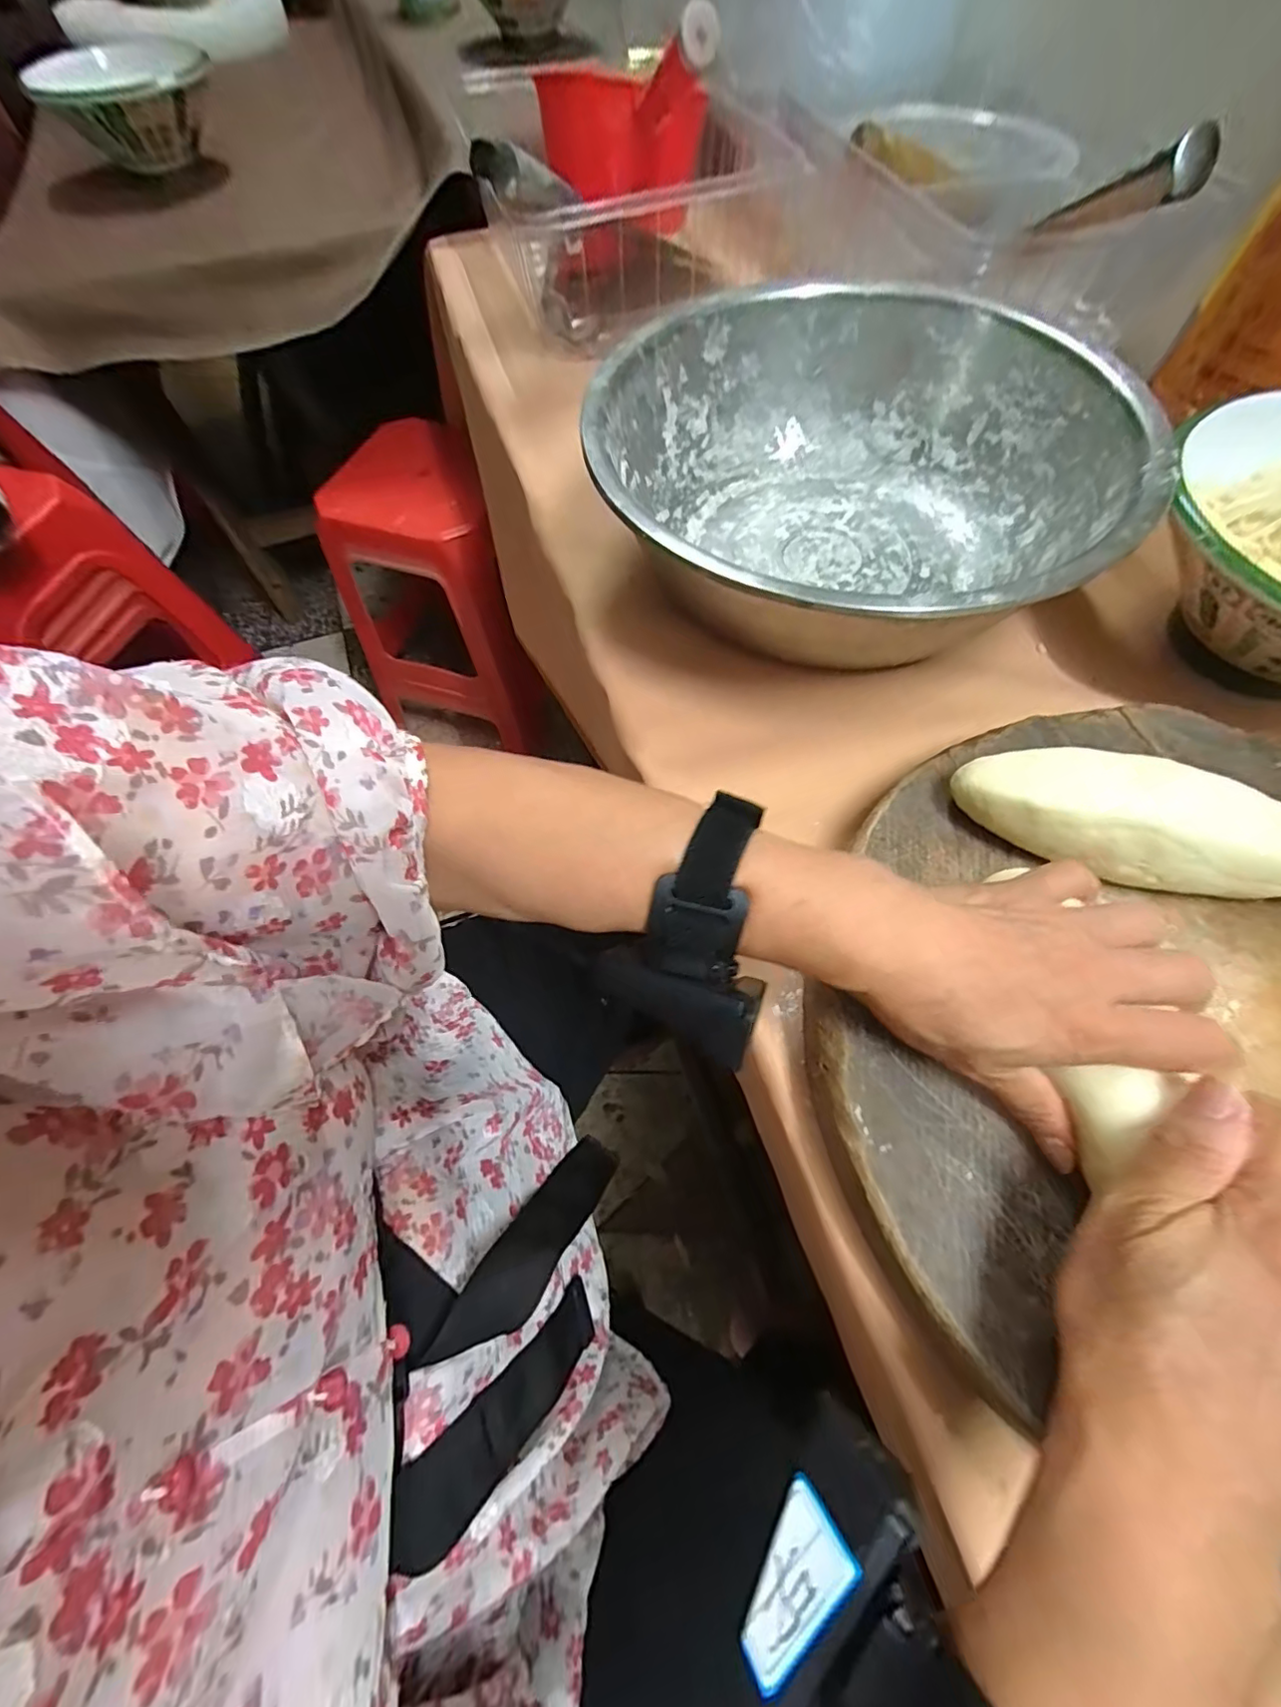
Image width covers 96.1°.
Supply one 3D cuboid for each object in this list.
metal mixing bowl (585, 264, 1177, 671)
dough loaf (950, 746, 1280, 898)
[{"bbox_3d":[0.139,-0.245,0.396,0.324,0.106,0.330,0,64,1],"label":"metal mixing bowl"},{"bbox_3d":[0.236,-0.013,0.272,0.162,0.043,0.054,18,66,10],"label":"dough loaf"}]

